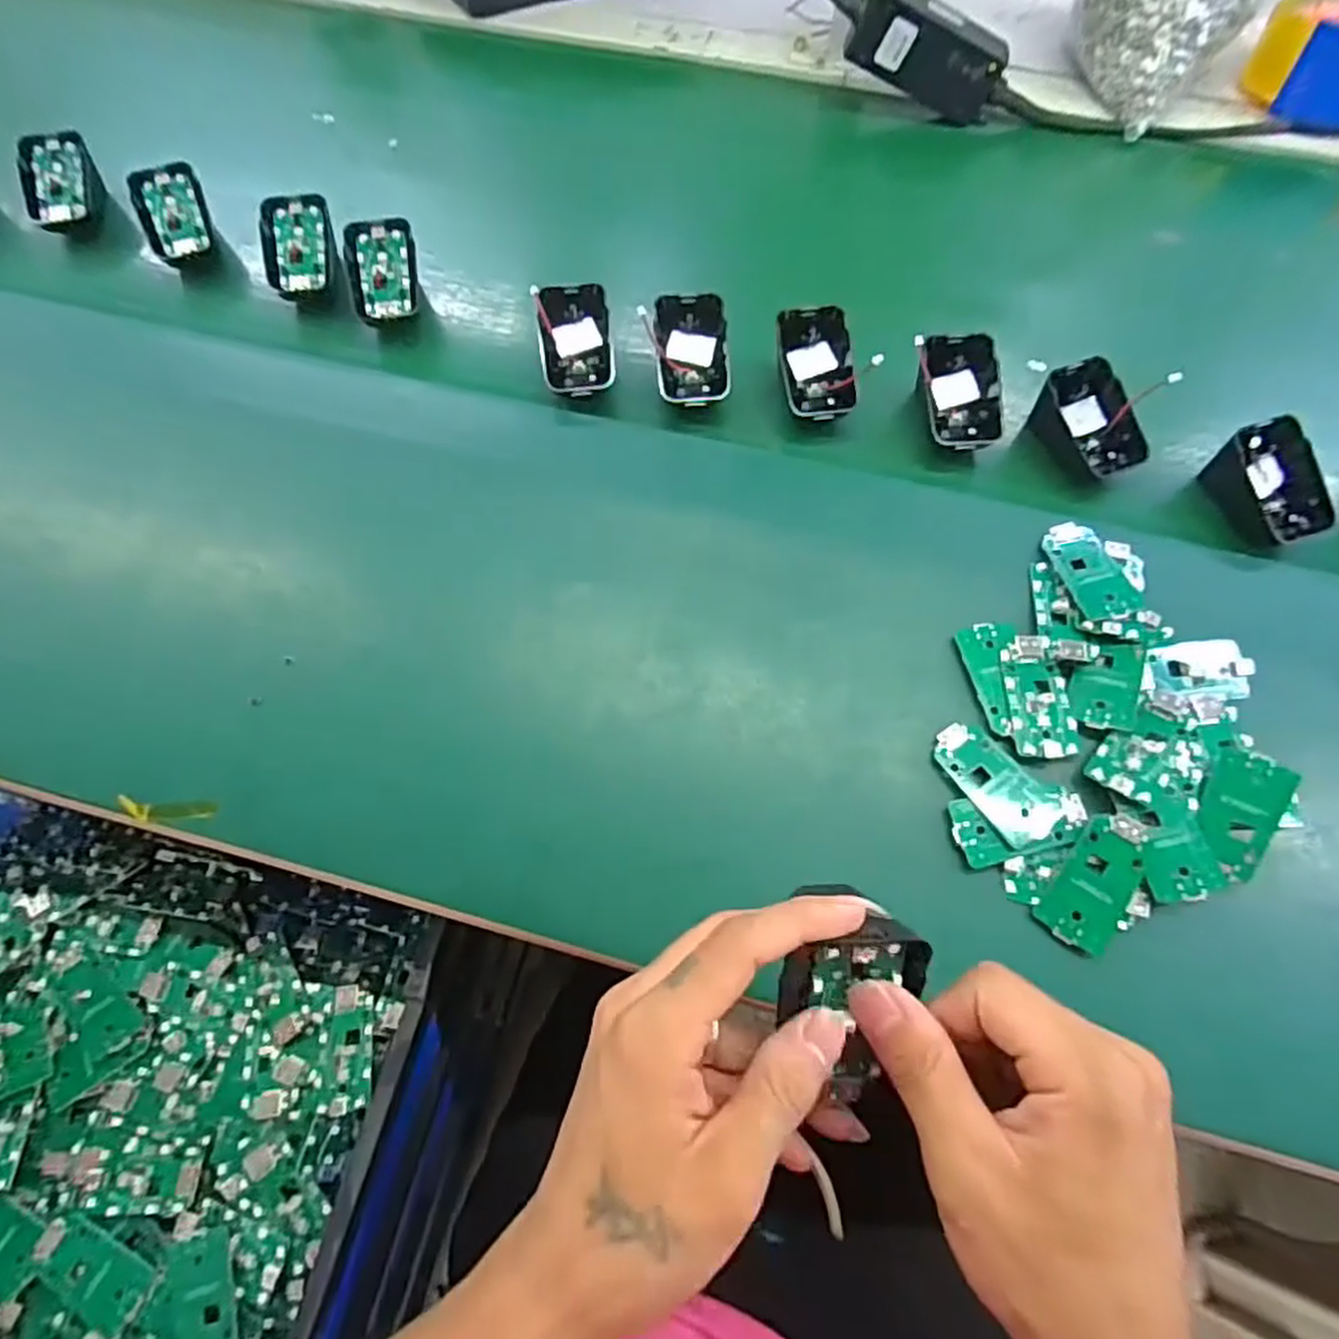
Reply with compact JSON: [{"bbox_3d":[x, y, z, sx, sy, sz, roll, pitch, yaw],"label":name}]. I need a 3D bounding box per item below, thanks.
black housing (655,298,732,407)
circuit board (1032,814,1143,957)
[{"bbox_3d":[0.014,-0.197,0.463,0.043,0.013,0.071,-3,84,-2],"label":"black housing"},{"bbox_3d":[0.196,0.099,0.346,0.031,0.004,0.057,34,82,20],"label":"circuit board"}]

